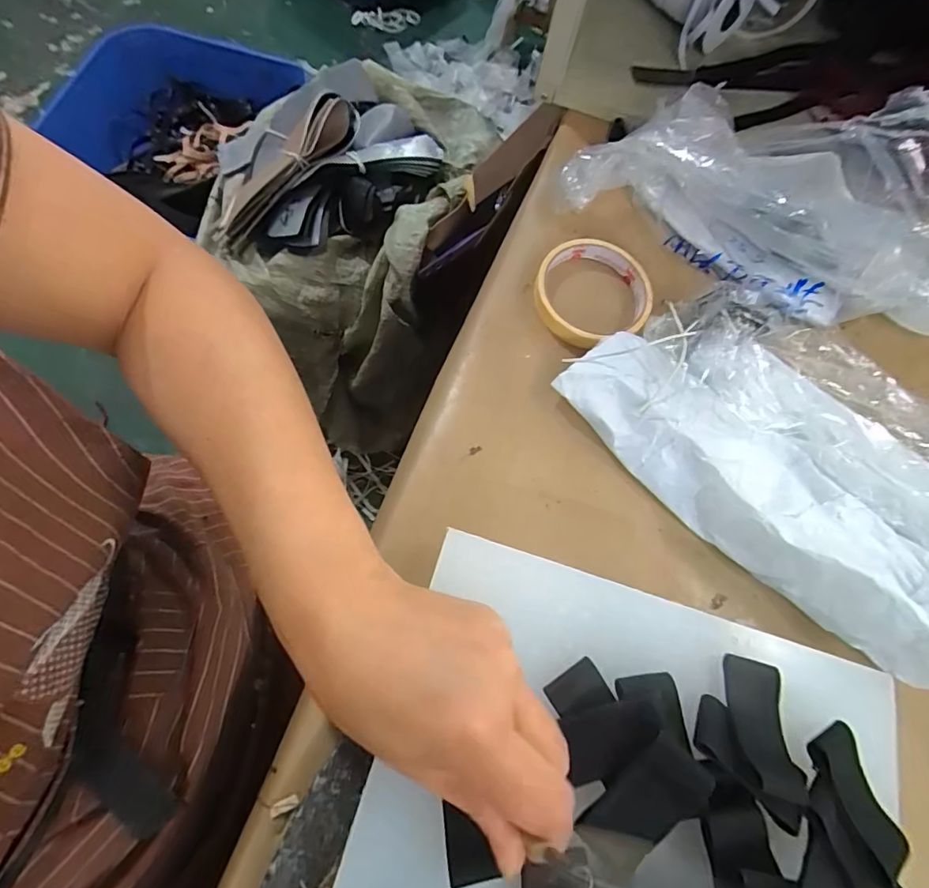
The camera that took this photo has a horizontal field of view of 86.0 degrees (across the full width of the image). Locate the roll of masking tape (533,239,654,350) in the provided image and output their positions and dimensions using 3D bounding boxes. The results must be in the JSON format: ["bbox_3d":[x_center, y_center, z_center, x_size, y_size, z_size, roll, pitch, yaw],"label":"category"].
[{"bbox_3d":[0.096,-0.111,0.368,0.083,0.020,0.087,3,67,-6],"label":"roll of masking tape"}]

